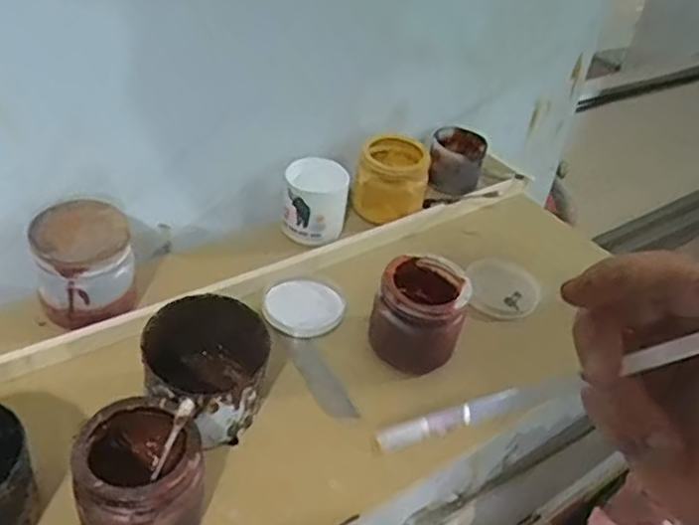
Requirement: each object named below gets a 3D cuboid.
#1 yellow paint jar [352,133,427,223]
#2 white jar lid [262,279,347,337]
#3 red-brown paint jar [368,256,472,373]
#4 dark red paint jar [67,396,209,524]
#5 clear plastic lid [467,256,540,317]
[{"bbox_3d":[0.034,-0.066,0.522,0.052,0.052,0.050,4,36,-3],"label":"yellow paint jar"},{"bbox_3d":[-0.030,0.029,0.443,0.053,0.011,0.045,-2,37,-12],"label":"white jar lid"},{"bbox_3d":[0.043,0.033,0.413,0.055,0.058,0.051,4,36,-3],"label":"red-brown paint jar"},{"bbox_3d":[-0.095,0.100,0.303,0.054,0.053,0.052,4,36,-3],"label":"dark red paint jar"},{"bbox_3d":[0.111,0.018,0.479,0.053,0.015,0.053,4,36,-3],"label":"clear plastic lid"}]

